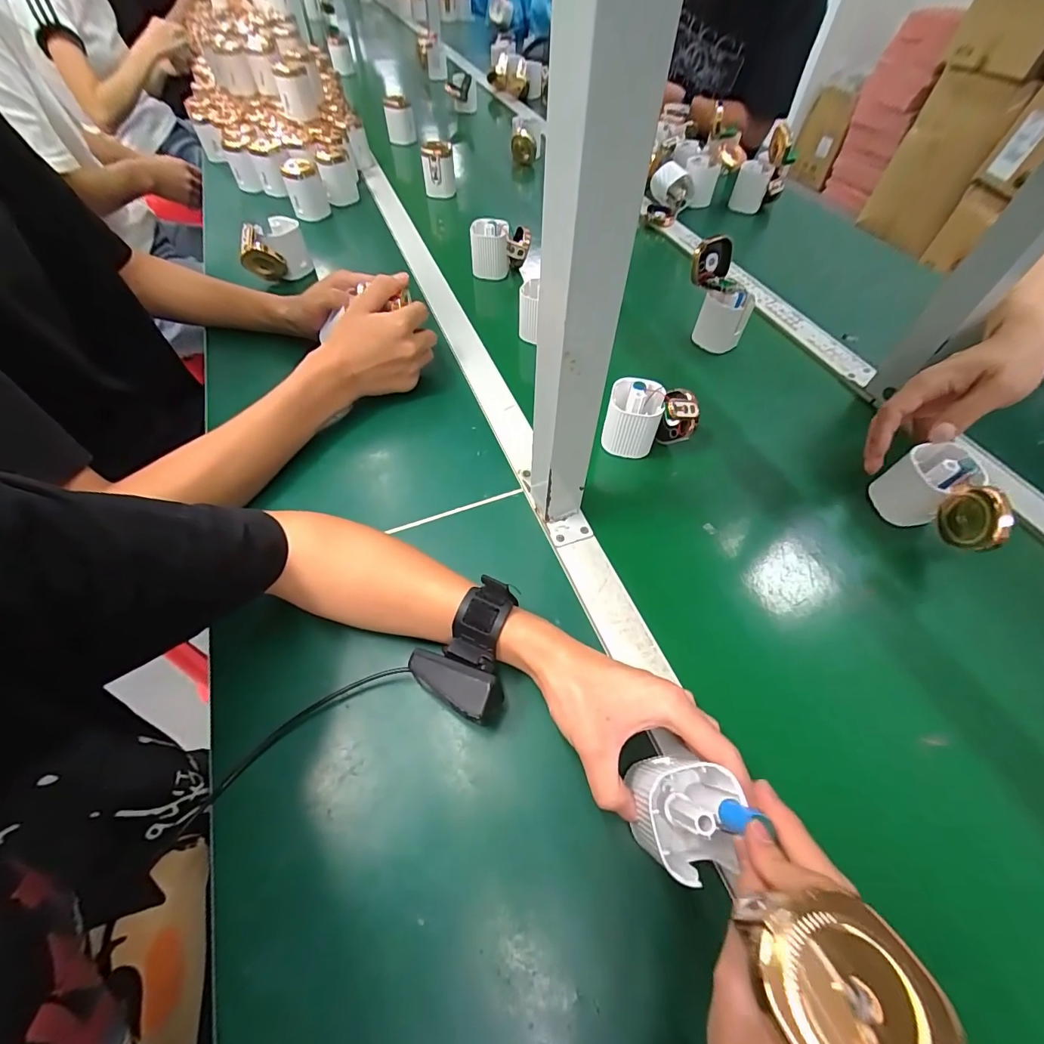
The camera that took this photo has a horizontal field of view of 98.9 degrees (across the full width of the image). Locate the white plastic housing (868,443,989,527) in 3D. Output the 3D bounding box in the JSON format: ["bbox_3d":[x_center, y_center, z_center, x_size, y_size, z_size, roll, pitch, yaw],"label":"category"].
[{"bbox_3d":[0.379,-0.033,0.424,0.049,0.073,0.055,-22,59,-16],"label":"white plastic housing"}]

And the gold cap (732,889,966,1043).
[{"bbox_3d":[0.109,0.159,0.150,0.051,0.018,0.052,-21,45,-9],"label":"gold cap"}]

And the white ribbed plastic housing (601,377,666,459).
[{"bbox_3d":[0.115,-0.107,0.474,0.055,0.070,0.051,12,56,7],"label":"white ribbed plastic housing"}]

